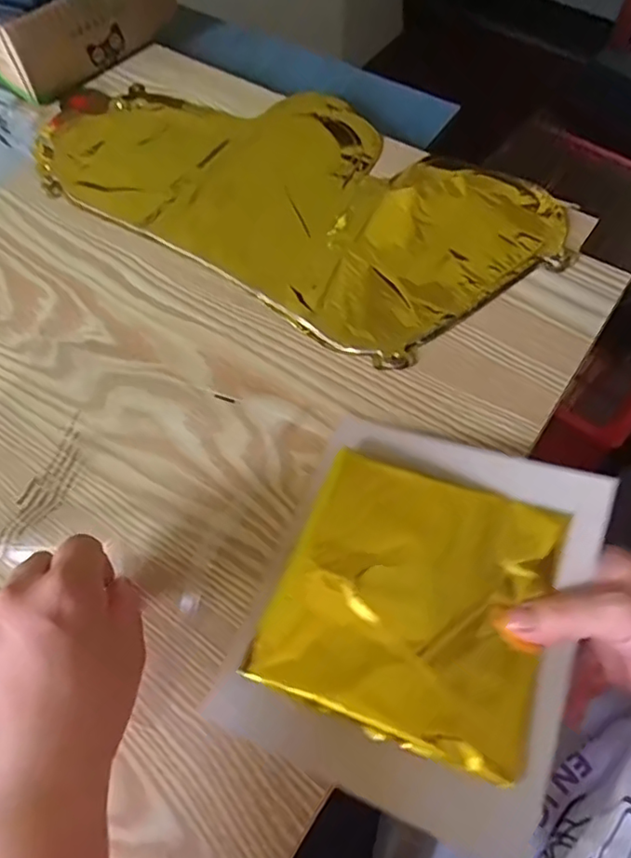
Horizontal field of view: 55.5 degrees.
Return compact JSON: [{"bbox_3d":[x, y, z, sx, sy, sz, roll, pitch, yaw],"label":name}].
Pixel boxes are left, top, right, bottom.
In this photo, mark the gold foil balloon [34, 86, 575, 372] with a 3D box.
[{"bbox_3d":[-0.026,-0.201,0.486,0.411,0.014,0.212,31,67,18],"label":"gold foil balloon"}]

